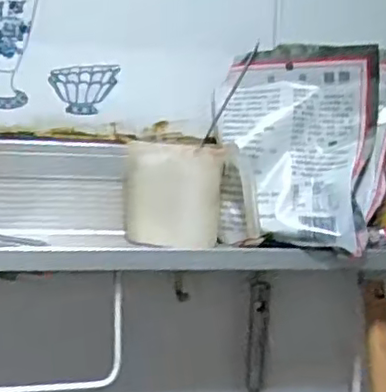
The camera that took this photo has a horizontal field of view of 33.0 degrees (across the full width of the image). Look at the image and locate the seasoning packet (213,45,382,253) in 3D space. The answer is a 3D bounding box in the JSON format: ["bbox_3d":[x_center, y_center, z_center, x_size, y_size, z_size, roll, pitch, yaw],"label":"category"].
[{"bbox_3d":[0.092,-0.051,0.593,0.140,0.181,0.029,7,-13,12],"label":"seasoning packet"}]

